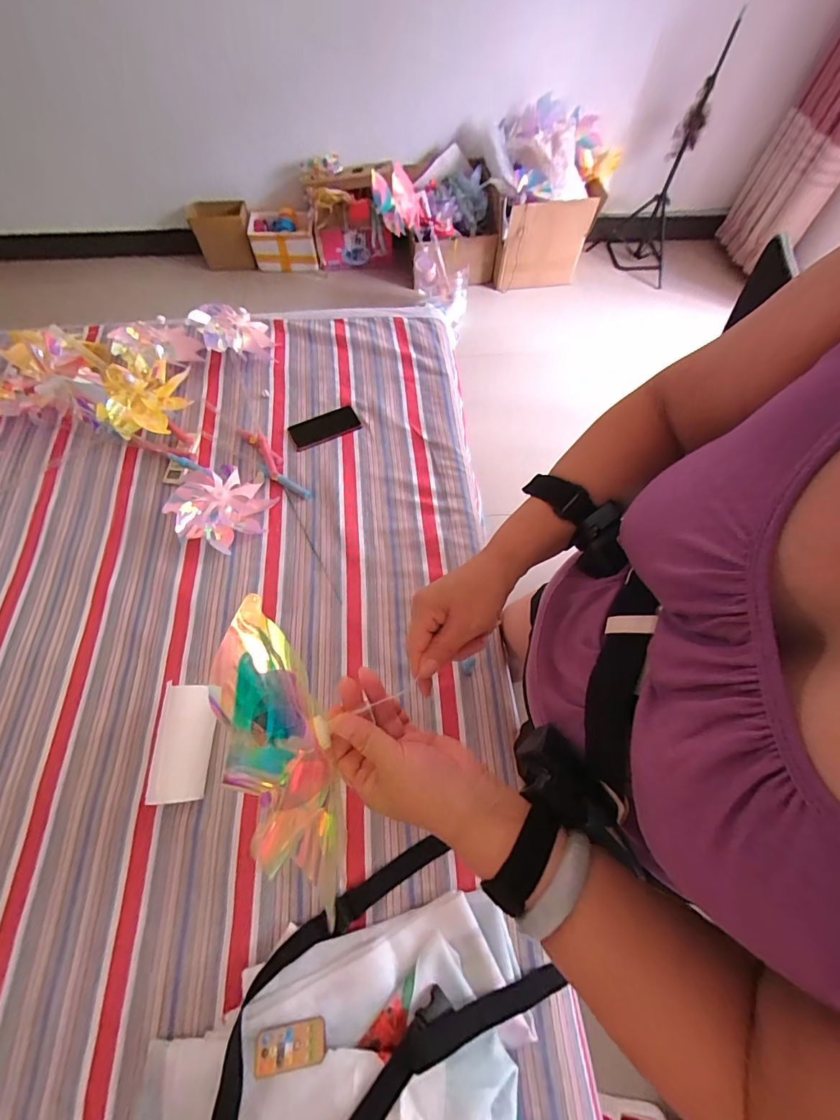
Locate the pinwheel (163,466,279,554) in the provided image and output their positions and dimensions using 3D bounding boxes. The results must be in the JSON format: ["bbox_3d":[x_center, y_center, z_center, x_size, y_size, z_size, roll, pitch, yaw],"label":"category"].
[{"bbox_3d":[-0.420,-0.118,0.897,0.197,0.051,0.197,9,65,3],"label":"pinwheel"}]

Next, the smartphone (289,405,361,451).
[{"bbox_3d":[-0.232,-0.324,1.028,0.168,0.009,0.079,-24,68,-12],"label":"smartphone"}]

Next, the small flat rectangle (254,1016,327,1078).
[{"bbox_3d":[-0.161,0.606,0.530,0.086,0.010,0.038,-6,41,-7],"label":"small flat rectangle"}]

